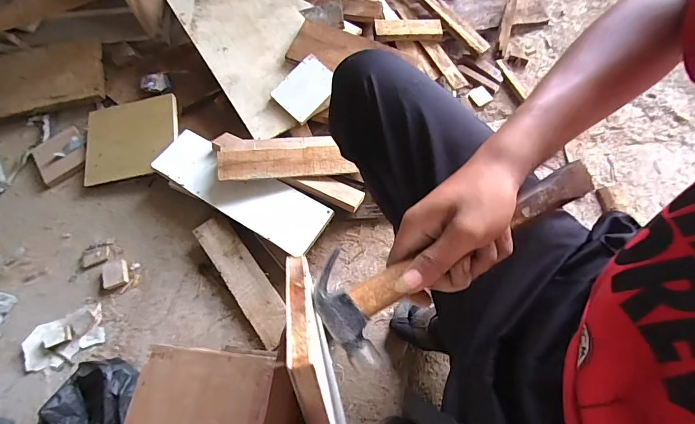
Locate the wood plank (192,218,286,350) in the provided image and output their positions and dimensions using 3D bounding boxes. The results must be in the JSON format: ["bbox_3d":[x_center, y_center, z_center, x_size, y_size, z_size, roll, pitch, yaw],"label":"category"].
[{"bbox_3d":[-0.205,0.129,0.741,0.071,0.013,0.280,-38,74,-6],"label":"wood plank"}]

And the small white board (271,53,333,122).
[{"bbox_3d":[-0.092,-0.281,0.852,0.096,0.008,0.133,41,84,-4],"label":"small white board"}]

